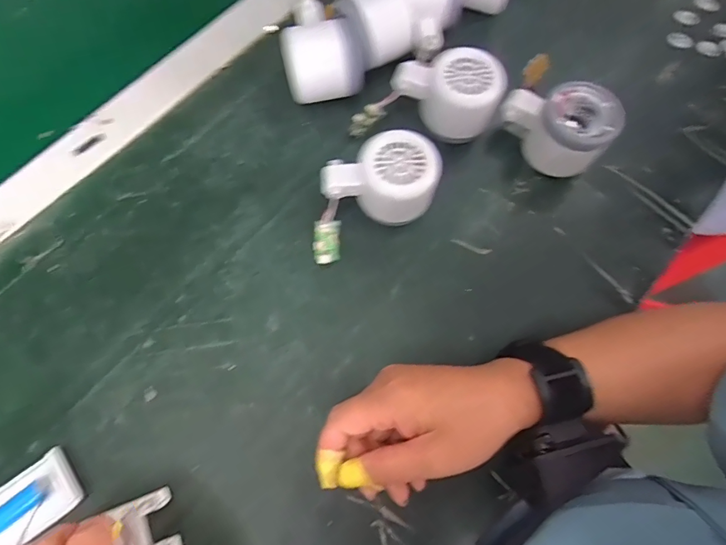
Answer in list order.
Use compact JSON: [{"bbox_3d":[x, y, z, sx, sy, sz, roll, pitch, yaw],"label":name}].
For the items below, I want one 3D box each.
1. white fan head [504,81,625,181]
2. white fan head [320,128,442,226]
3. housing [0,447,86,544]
[{"bbox_3d":[0.158,-0.121,0.360,0.085,0.058,0.055,38,74,10],"label":"white fan head"},{"bbox_3d":[0.012,-0.071,0.340,0.087,0.053,0.063,10,73,0],"label":"white fan head"},{"bbox_3d":[-0.236,0.163,0.273,0.108,0.015,0.042,-35,76,-12],"label":"housing"}]

